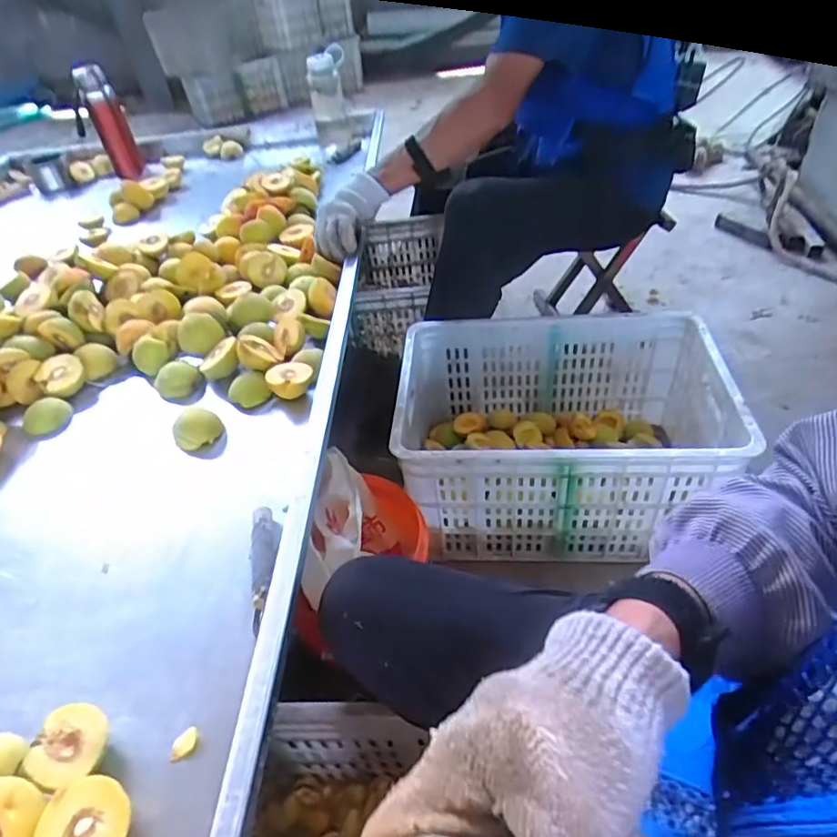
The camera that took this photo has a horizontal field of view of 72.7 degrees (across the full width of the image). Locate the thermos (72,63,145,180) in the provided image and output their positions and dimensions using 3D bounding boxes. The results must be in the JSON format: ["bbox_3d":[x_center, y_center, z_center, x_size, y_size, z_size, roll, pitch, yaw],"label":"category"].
[{"bbox_3d":[-0.756,-0.729,1.391,0.066,0.228,0.081,-28,45,-22],"label":"thermos"}]

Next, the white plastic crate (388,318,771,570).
[{"bbox_3d":[0.244,0.026,1.014,0.517,0.281,0.350,-1,41,7],"label":"white plastic crate"}]

